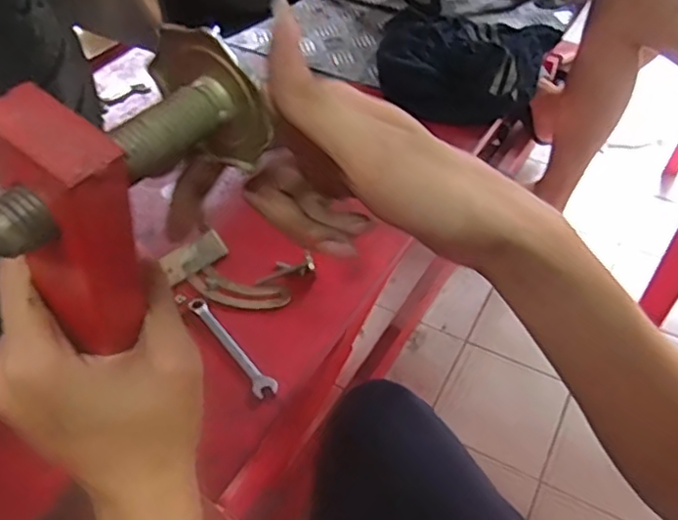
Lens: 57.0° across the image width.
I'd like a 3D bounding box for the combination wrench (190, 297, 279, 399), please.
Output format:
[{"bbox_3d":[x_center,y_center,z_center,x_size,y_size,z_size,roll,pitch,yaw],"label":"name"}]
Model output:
[{"bbox_3d":[-0.101,0.078,0.579,0.020,0.014,0.139,-30,52,-25],"label":"combination wrench"}]

